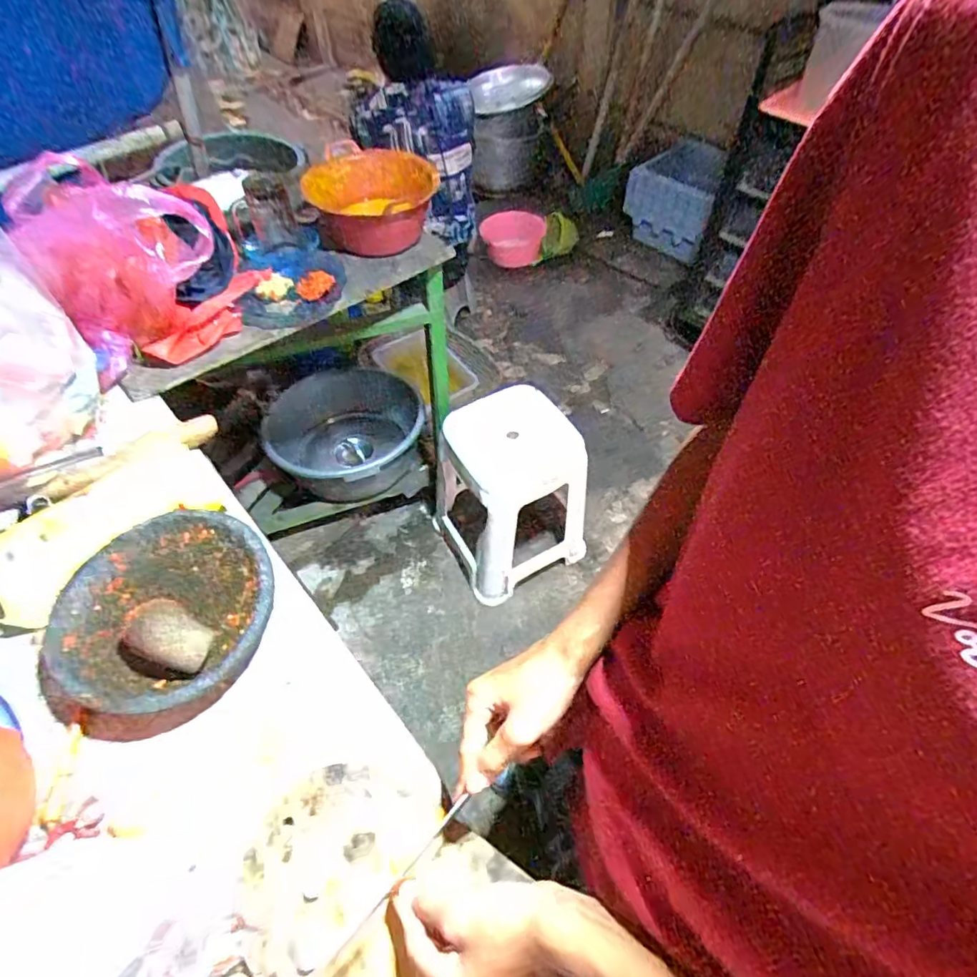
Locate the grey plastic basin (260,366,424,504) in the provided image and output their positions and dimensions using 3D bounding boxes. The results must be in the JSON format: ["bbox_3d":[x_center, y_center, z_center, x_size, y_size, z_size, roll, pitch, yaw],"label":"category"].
[{"bbox_3d":[-0.399,-0.150,1.585,0.431,0.210,0.422,0,53,0],"label":"grey plastic basin"}]

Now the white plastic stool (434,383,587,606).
[{"bbox_3d":[0.042,-0.003,1.472,0.317,0.486,0.370,-24,56,-17],"label":"white plastic stool"}]

